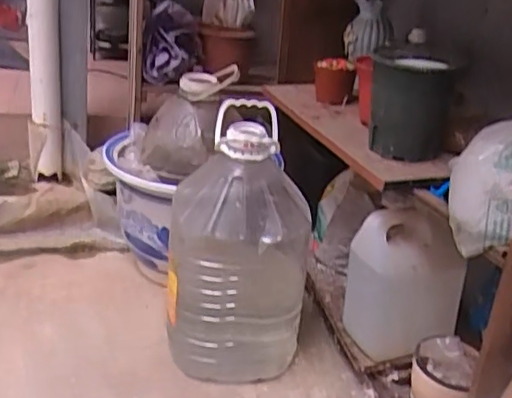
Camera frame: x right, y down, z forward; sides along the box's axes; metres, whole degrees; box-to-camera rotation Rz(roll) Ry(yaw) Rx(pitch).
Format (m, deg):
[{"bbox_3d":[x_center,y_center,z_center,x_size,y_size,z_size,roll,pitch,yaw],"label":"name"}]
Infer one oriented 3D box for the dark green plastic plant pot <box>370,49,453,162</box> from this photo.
[{"bbox_3d":[0.260,-0.156,1.045,0.128,0.170,0.138,13,24,16],"label":"dark green plastic plant pot"}]

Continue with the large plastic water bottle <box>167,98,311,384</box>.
[{"bbox_3d":[-0.041,0.095,1.209,0.247,0.491,0.249,2,23,-9],"label":"large plastic water bottle"}]

